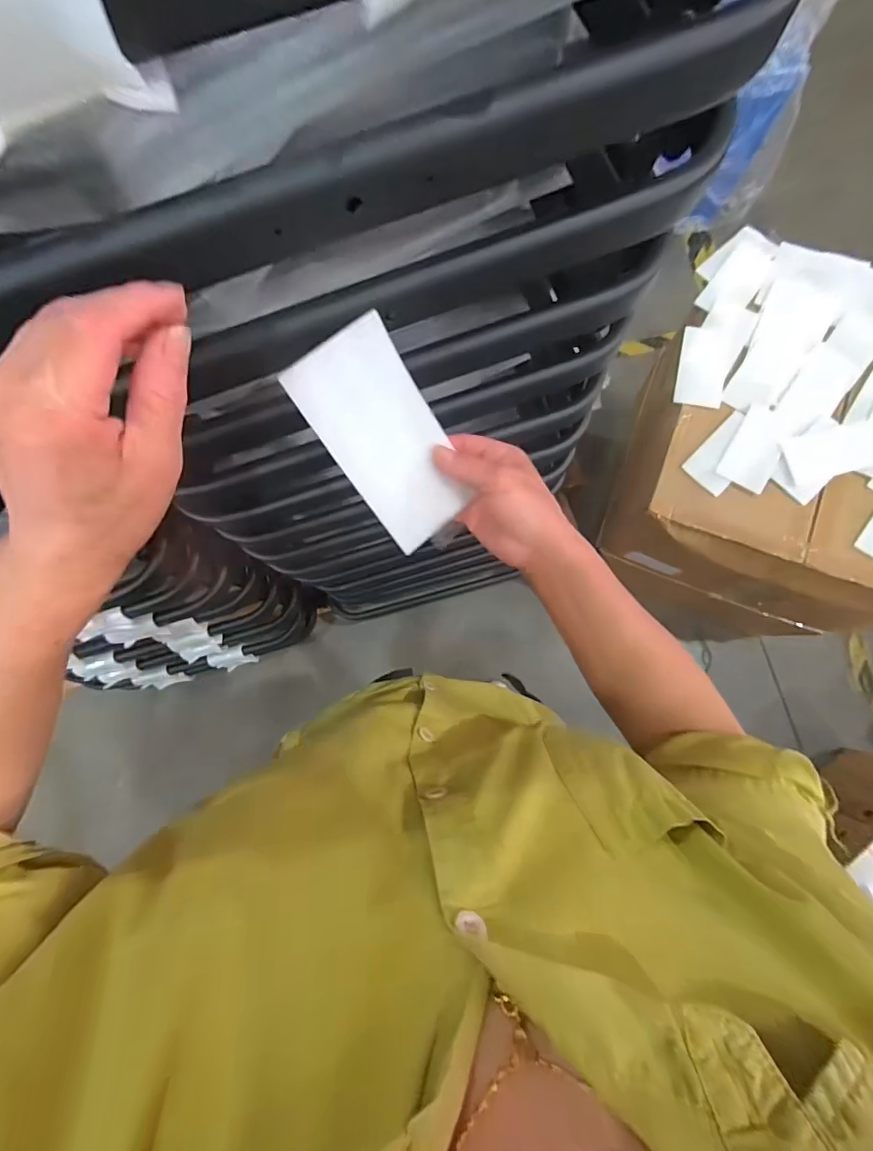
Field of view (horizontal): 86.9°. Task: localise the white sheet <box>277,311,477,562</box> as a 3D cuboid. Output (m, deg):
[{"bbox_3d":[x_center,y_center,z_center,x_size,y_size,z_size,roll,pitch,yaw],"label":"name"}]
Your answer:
[{"bbox_3d":[-0.031,-0.092,0.318,0.074,0.008,0.142,-41,117,-12],"label":"white sheet"}]

